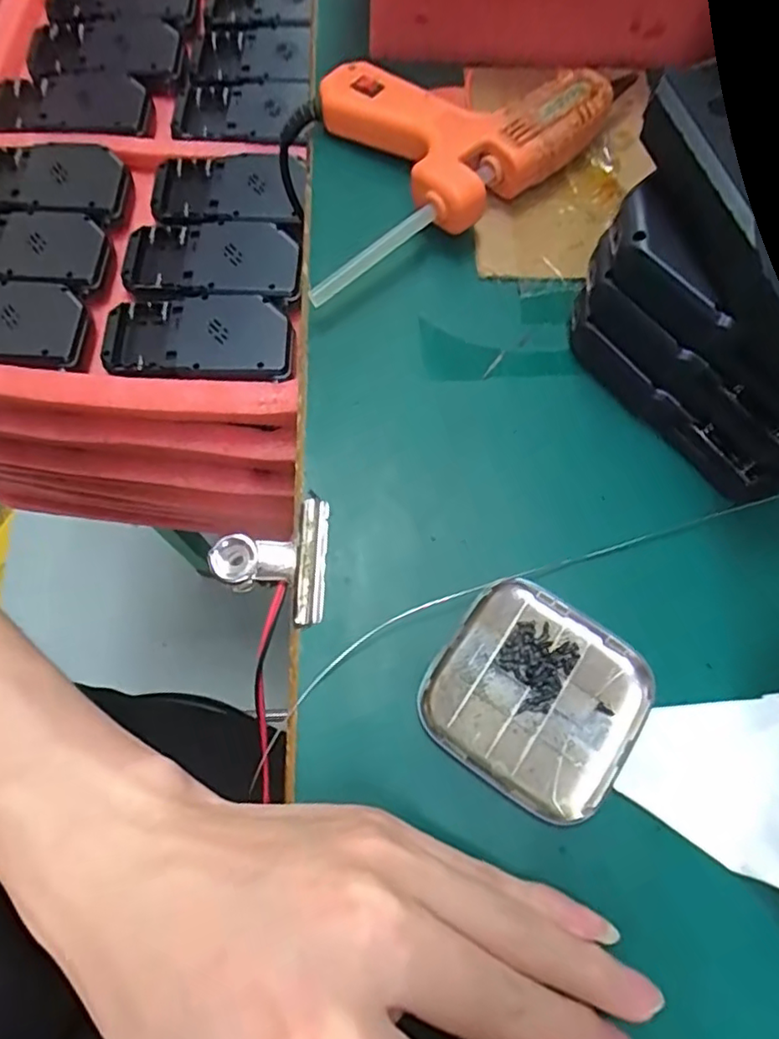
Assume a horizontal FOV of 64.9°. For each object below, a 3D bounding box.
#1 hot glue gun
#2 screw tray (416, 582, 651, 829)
[{"bbox_3d":[0.013,-0.187,0.297,0.171,0.030,0.110,-31,74,-12],"label":"hot glue gun"},{"bbox_3d":[0.054,0.063,0.221,0.071,0.013,0.067,34,73,10],"label":"screw tray"}]

